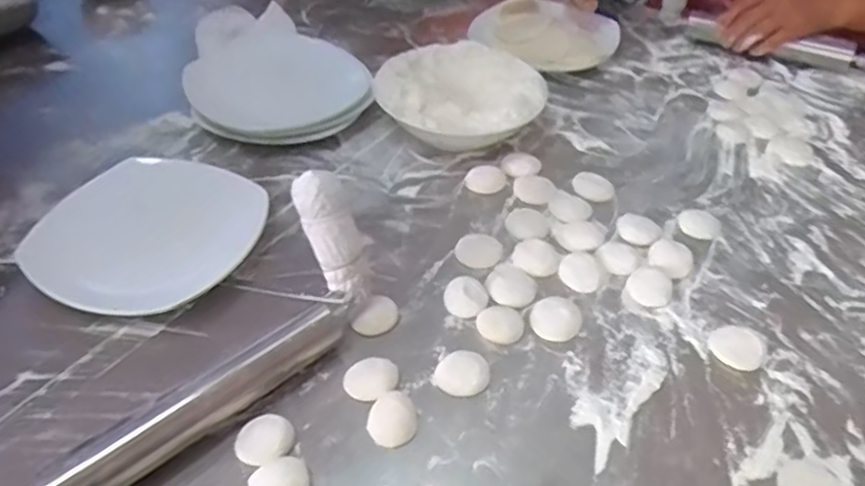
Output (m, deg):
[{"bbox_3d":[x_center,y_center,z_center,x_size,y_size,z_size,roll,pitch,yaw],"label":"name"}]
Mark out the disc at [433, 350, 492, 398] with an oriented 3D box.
[{"bbox_3d":[0.023,0.094,0.478,0.037,0.008,0.041,22,48,19],"label":"disc"}]

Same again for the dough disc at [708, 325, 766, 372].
[{"bbox_3d":[0.236,0.080,0.509,0.041,0.004,0.039,1,45,-1],"label":"dough disc"}]

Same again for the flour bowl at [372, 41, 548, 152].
[{"bbox_3d":[0.029,-0.146,0.692,0.165,0.056,0.160,1,45,-1],"label":"flour bowl"}]

